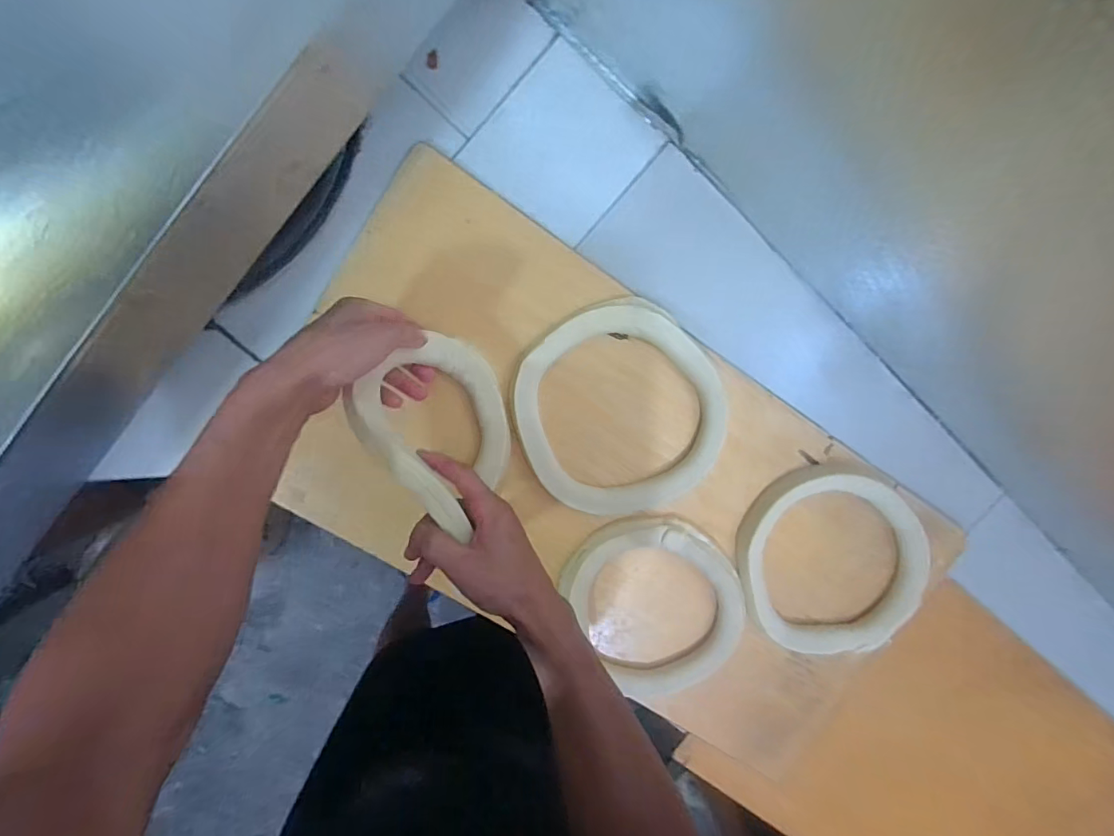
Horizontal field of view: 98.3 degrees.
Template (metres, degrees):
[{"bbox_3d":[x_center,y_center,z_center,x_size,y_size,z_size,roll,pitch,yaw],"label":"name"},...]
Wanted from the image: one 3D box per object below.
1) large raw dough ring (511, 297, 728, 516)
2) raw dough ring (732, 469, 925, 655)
[{"bbox_3d":[0.073,-0.003,0.538,0.228,0.019,0.243,-1,100,-5],"label":"large raw dough ring"},{"bbox_3d":[0.329,0.180,0.577,0.219,0.031,0.240,-1,100,-5],"label":"raw dough ring"}]

